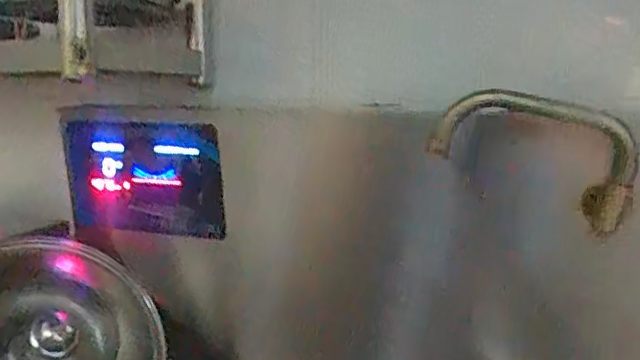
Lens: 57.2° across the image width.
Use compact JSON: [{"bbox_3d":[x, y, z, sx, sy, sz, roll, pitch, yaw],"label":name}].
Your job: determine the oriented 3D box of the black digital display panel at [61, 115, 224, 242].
[{"bbox_3d":[-0.255,-0.004,0.832,0.261,0.163,0.027,6,17,23],"label":"black digital display panel"}]

